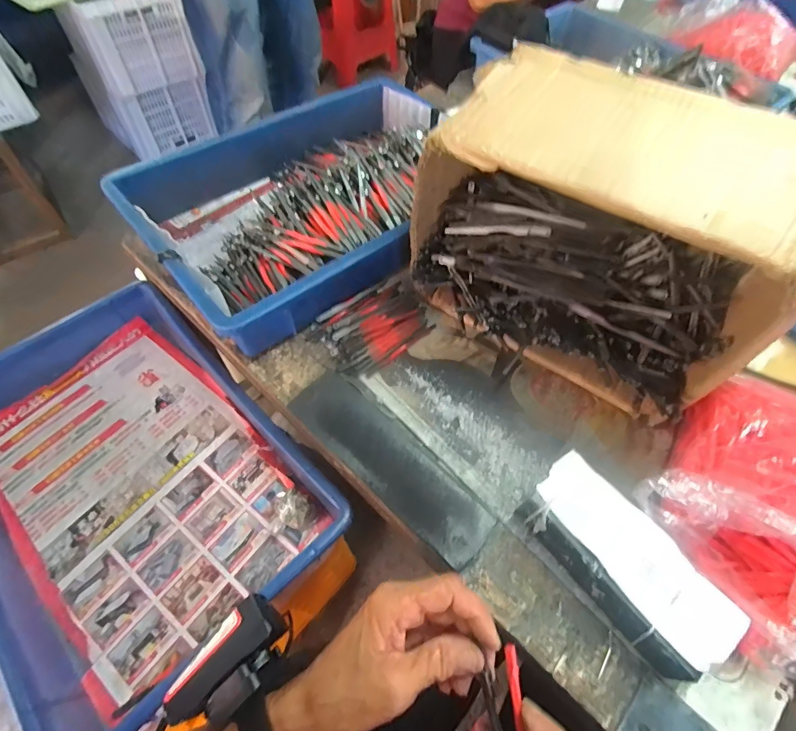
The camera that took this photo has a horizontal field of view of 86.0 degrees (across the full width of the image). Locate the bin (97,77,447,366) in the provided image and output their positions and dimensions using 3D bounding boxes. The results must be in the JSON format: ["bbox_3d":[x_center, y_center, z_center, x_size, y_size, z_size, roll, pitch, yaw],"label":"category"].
[{"bbox_3d":[-0.100,-0.223,0.538,0.414,0.094,0.301,-36,65,-22],"label":"bin"}]

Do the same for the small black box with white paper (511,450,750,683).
[{"bbox_3d":[0.169,0.153,0.335,0.070,0.051,0.155,-34,64,-21],"label":"small black box with white paper"}]

